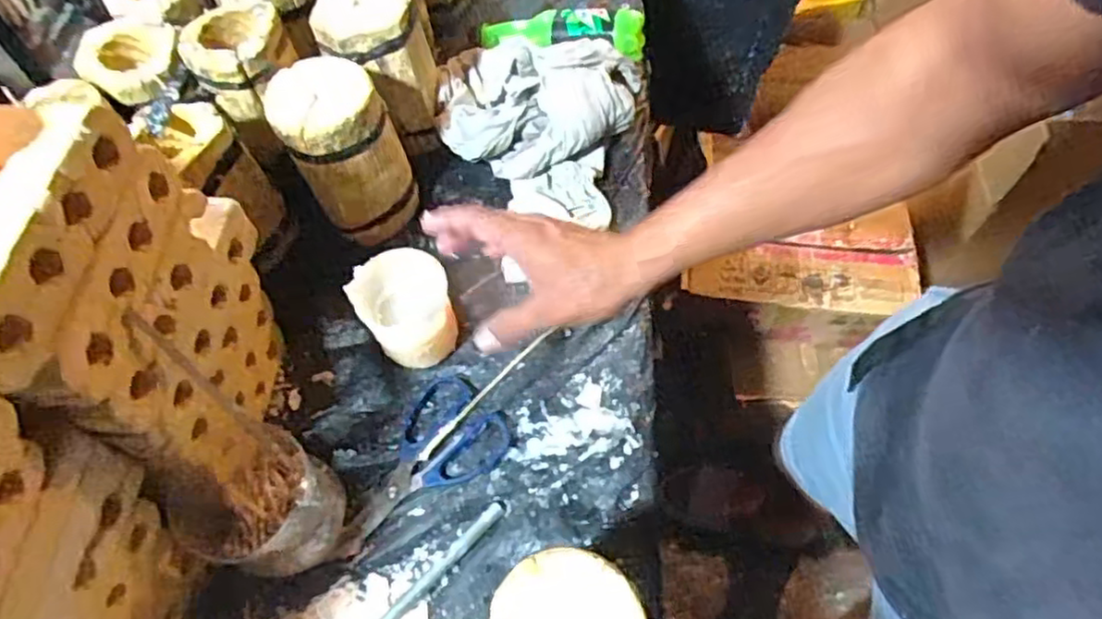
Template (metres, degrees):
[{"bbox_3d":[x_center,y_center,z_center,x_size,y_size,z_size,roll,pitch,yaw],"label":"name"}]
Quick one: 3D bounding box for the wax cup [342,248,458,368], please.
[{"bbox_3d":[-0.120,0.007,0.589,0.074,0.099,0.070,-1,61,2],"label":"wax cup"}]

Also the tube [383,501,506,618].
[{"bbox_3d":[-0.094,0.205,0.519,0.010,0.014,0.158,40,70,21],"label":"tube"}]

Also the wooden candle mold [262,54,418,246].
[{"bbox_3d":[-0.183,-0.142,0.626,0.095,0.153,0.092,-21,63,-8],"label":"wooden candle mold"}]

